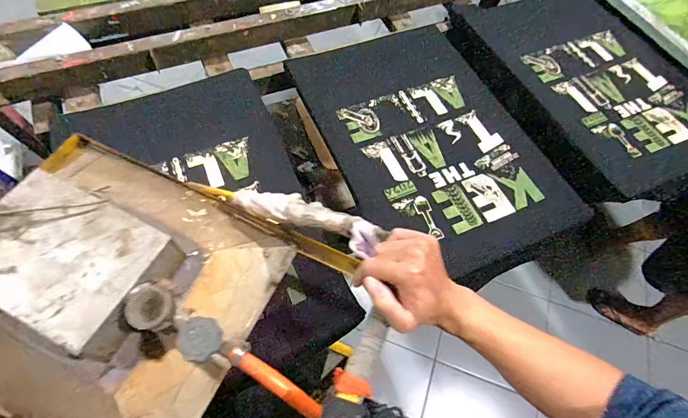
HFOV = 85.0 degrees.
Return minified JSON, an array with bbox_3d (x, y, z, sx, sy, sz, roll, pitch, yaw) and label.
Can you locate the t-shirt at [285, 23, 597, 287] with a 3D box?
[{"bbox_3d":[0.174,-0.158,0.784,0.395,0.038,0.590,-22,66,-14],"label":"t-shirt"}]

